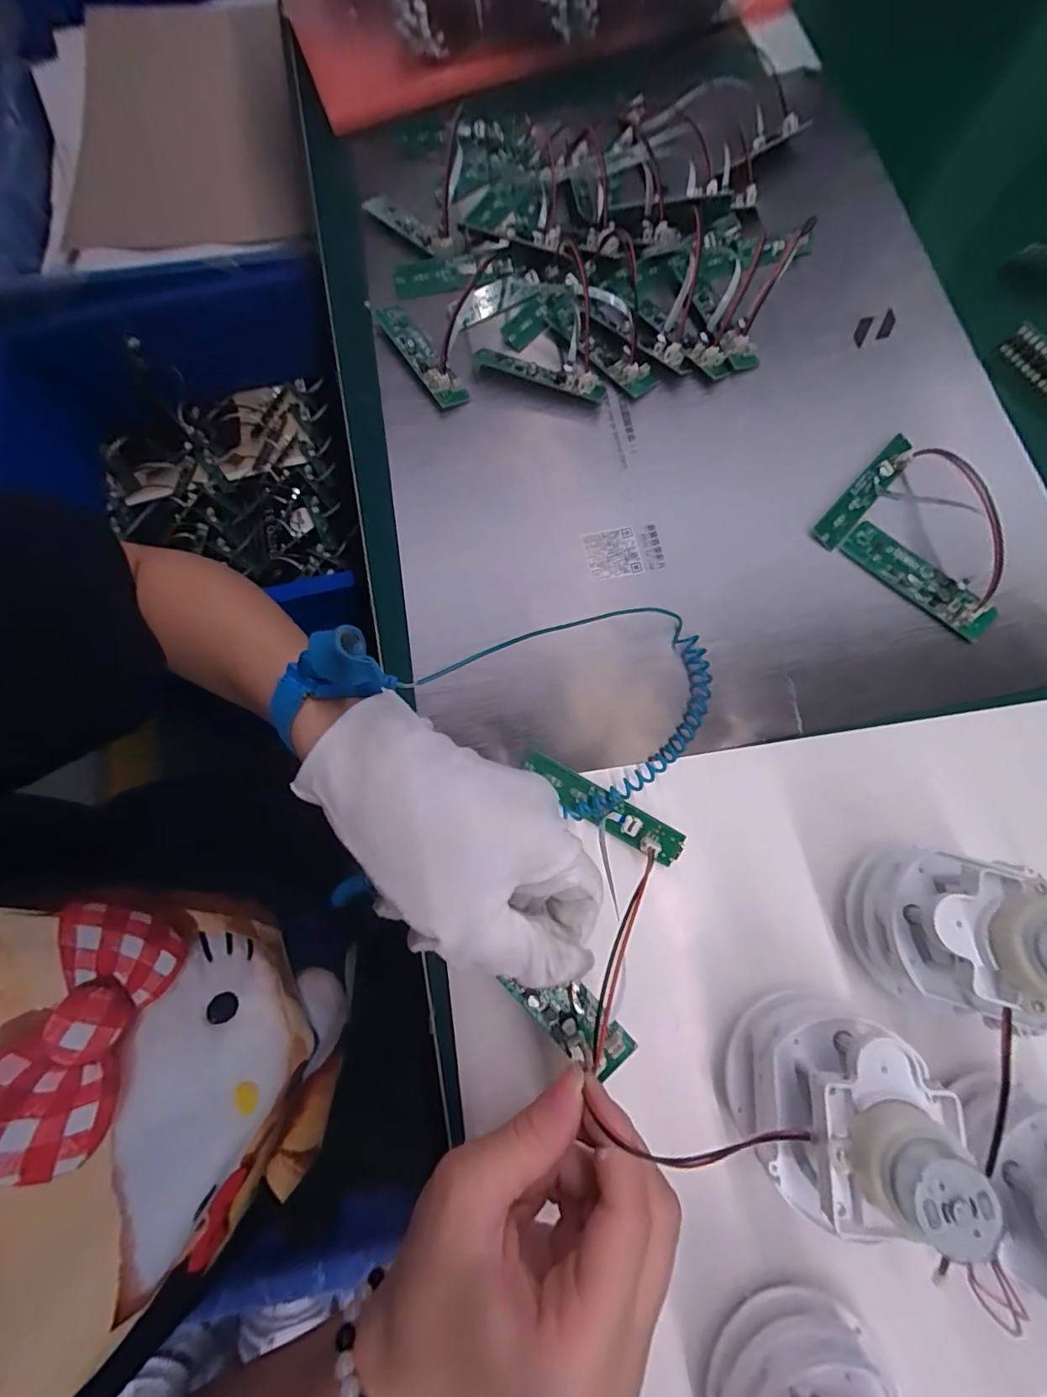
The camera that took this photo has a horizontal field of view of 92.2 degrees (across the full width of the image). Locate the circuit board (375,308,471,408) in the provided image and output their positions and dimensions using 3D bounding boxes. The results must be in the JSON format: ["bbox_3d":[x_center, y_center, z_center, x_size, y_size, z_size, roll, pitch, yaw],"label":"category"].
[{"bbox_3d":[-0.065,-0.214,0.311,0.019,0.014,0.083,-35,78,-8],"label":"circuit board"}]

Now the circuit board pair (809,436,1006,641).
[{"bbox_3d":[0.224,-0.095,0.267,0.098,0.034,0.083,40,79,10],"label":"circuit board pair"}]

